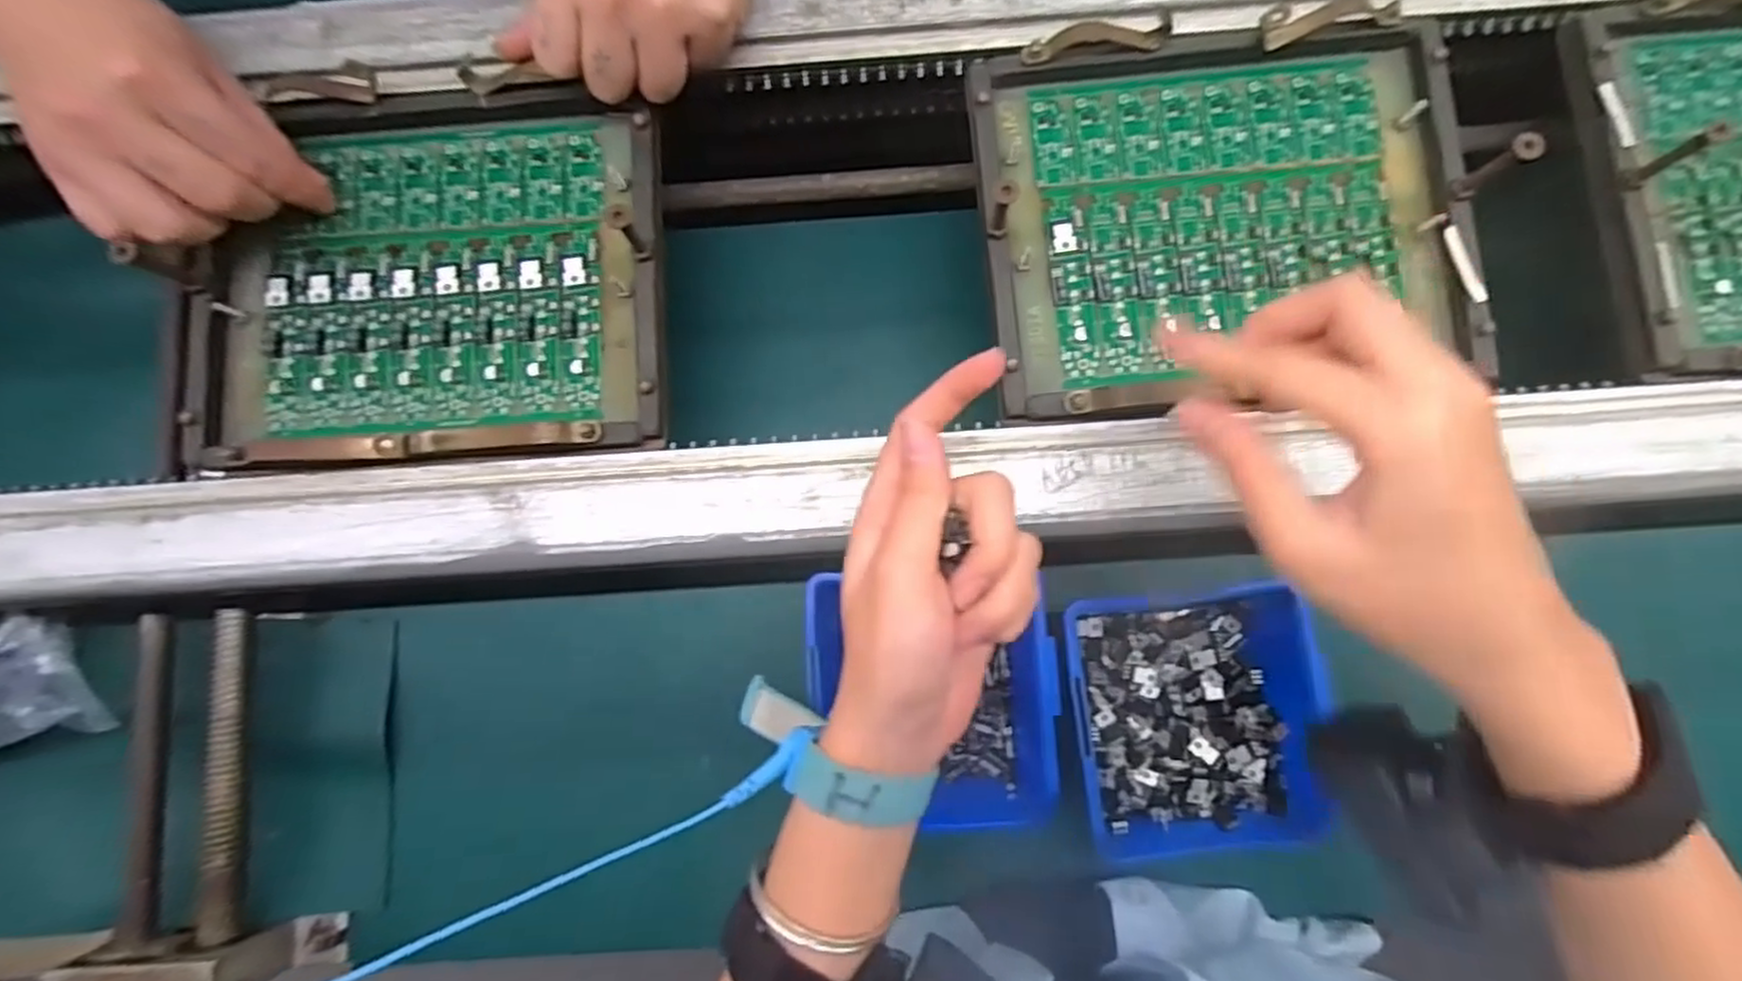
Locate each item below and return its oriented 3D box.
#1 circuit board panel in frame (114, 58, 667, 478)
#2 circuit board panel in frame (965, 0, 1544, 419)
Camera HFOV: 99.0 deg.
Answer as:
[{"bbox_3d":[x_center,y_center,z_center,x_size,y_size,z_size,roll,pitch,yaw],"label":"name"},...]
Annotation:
[{"bbox_3d":[-0.213,-0.106,0.352,0.224,0.028,0.186,-4,81,2],"label":"circuit board panel in frame"},{"bbox_3d":[0.162,-0.129,0.339,0.217,0.030,0.178,-6,81,2],"label":"circuit board panel in frame"}]

